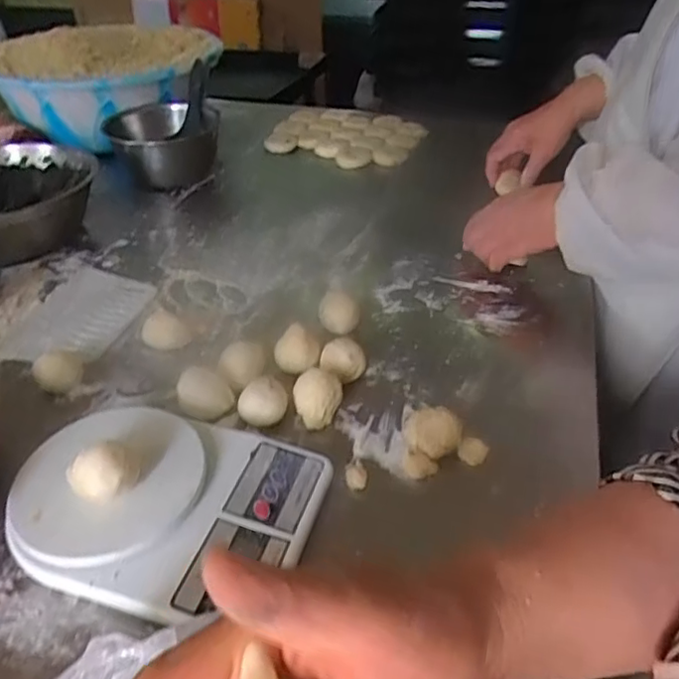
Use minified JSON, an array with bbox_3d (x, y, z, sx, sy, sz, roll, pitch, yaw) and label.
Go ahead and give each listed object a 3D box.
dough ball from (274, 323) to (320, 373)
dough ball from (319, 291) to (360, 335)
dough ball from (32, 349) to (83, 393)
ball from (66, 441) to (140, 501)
[{"bbox_3d":[-0.041,0.008,0.578,0.041,0.041,0.037,-3,38,-3],"label":"dough ball"},{"bbox_3d":[0.000,-0.026,0.636,0.041,0.030,0.041,0,38,1],"label":"dough ball"},{"bbox_3d":[-0.263,0.025,0.564,0.040,0.033,0.038,-1,38,1],"label":"dough ball"},{"bbox_3d":[-0.163,0.092,0.419,0.043,0.038,0.040,0,39,0],"label":"ball"}]

